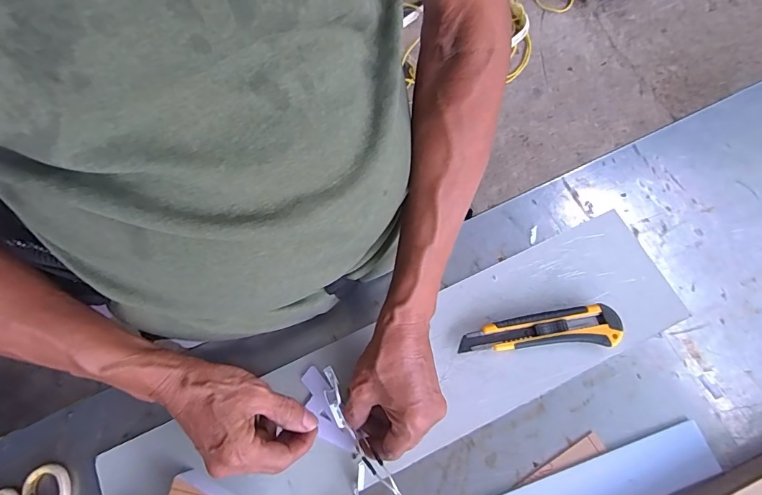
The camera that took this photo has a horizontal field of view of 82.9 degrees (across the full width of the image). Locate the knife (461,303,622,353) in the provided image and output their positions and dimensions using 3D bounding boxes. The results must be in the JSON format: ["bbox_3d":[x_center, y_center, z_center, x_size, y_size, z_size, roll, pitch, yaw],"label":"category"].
[{"bbox_3d":[0.161,0.089,0.443,0.158,0.021,0.040,-9,71,-1],"label":"knife"}]

